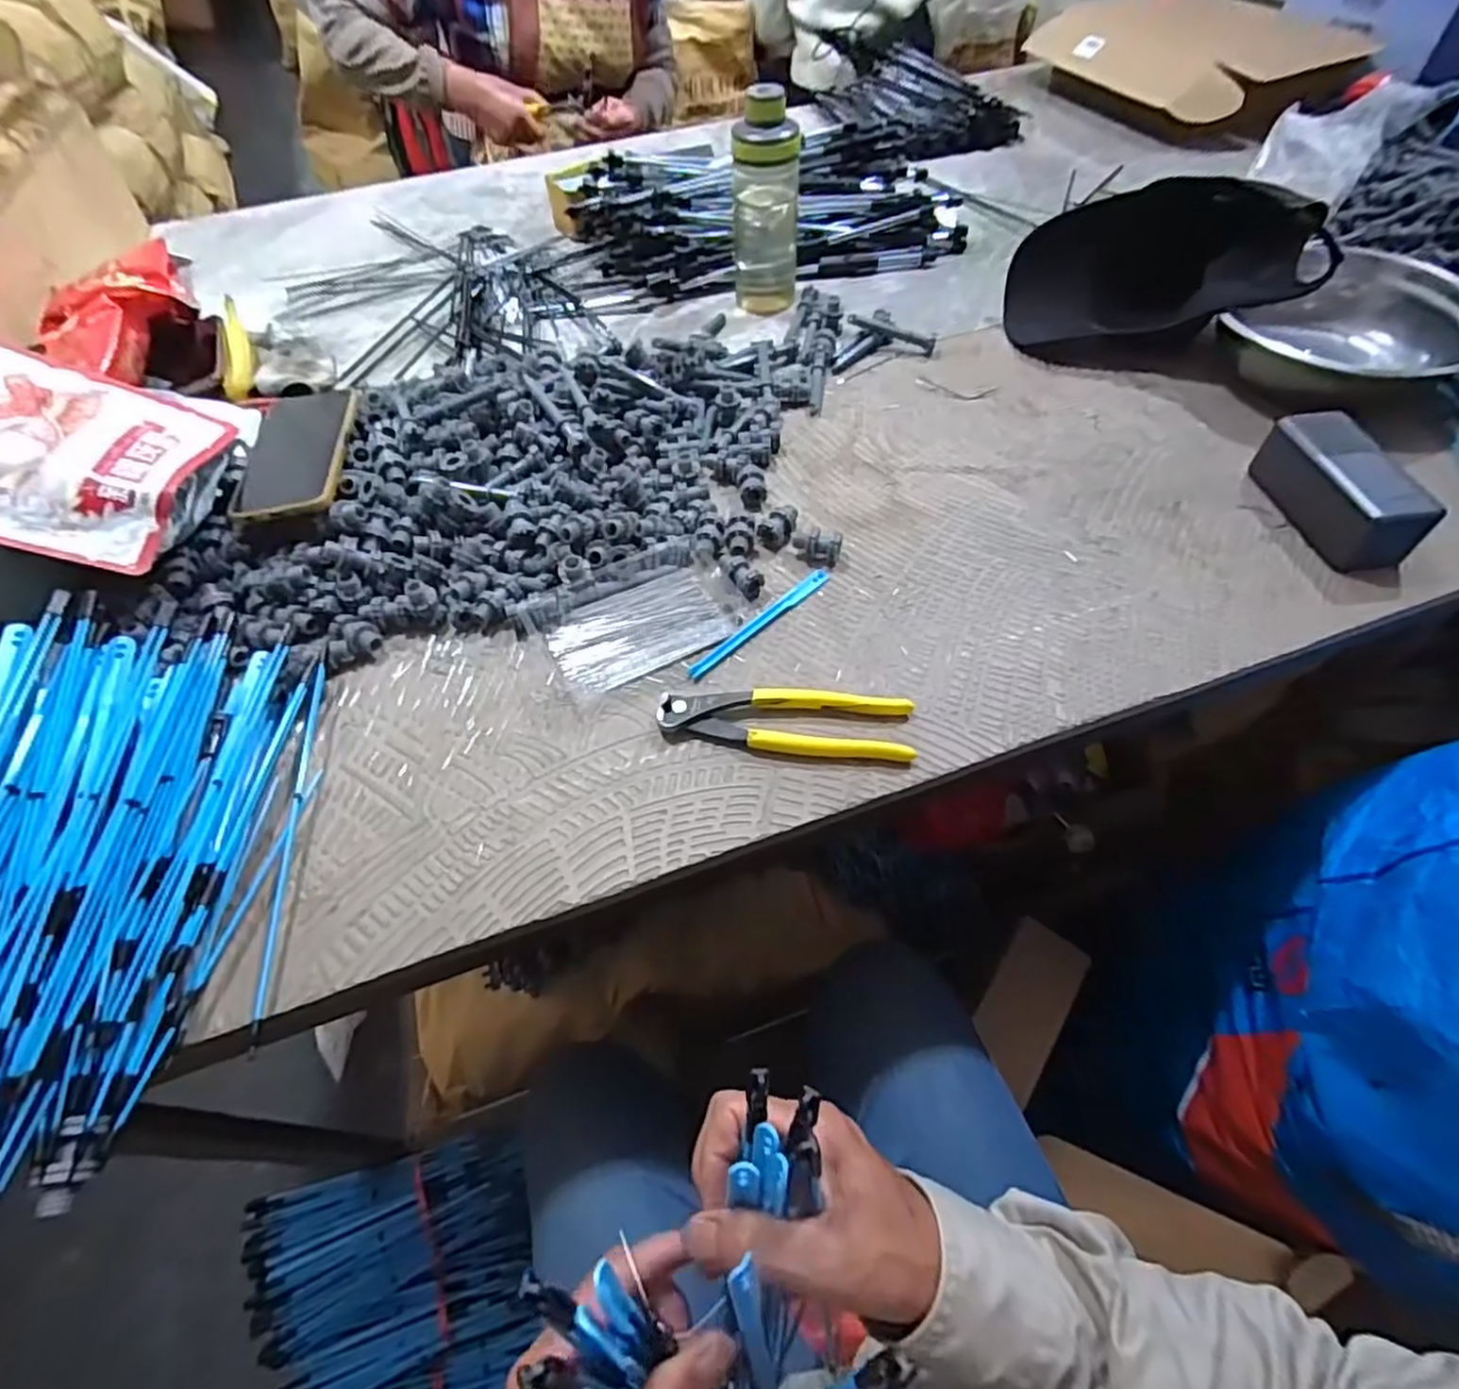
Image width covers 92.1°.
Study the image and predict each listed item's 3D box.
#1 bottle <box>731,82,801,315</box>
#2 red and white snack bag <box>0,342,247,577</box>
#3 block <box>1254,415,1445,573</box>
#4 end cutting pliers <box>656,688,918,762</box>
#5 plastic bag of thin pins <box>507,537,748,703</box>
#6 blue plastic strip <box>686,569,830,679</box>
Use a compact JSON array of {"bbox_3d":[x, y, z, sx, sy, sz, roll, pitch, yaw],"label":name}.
[{"bbox_3d":[0.037,-0.498,0.721,0.066,0.184,0.057,1,55,4],"label":"bottle"},{"bbox_3d":[-0.510,-0.183,0.507,0.226,0.053,0.178,14,58,-21],"label":"red and white snack bag"},{"bbox_3d":[0.459,-0.155,0.533,0.044,0.060,0.130,-7,55,-1],"label":"block"},{"bbox_3d":[0.037,0.018,0.468,0.165,0.014,0.045,3,55,5],"label":"end cutting pliers"},{"bbox_3d":[-0.071,-0.060,0.526,0.152,0.021,0.094,-25,57,-14],"label":"plastic bag of thin pins"},{"bbox_3d":[0.024,-0.056,0.525,0.140,0.006,0.015,-39,62,-22],"label":"blue plastic strip"}]

